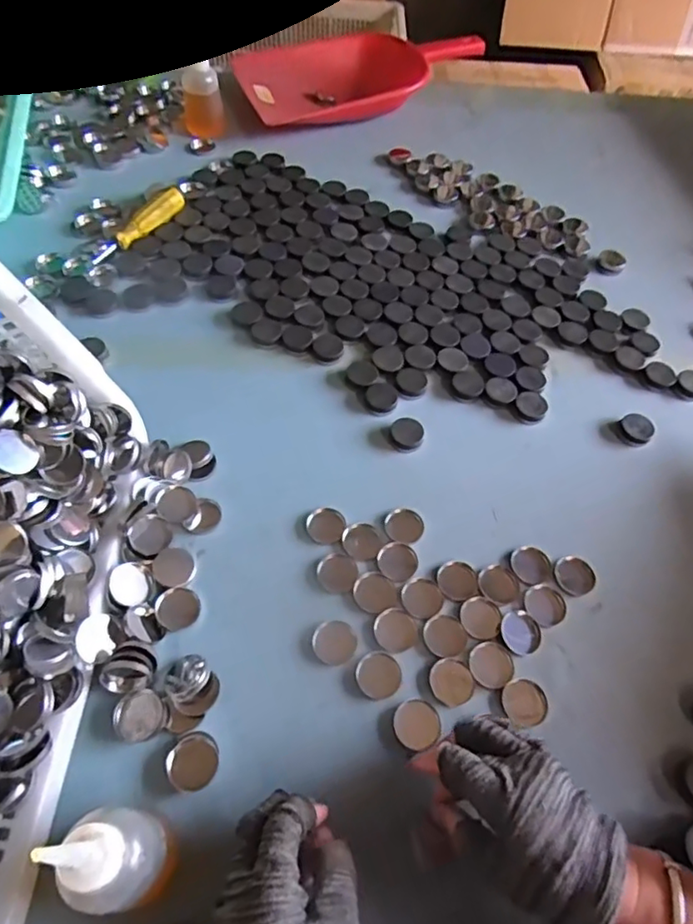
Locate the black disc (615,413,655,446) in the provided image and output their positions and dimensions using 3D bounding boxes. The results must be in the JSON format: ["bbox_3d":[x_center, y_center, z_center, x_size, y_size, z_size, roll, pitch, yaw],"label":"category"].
[{"bbox_3d":[0.294,-0.034,0.584,0.036,0.009,0.034,2,58,-3],"label":"black disc"}]

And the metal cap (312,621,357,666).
[{"bbox_3d":[-0.009,0.141,0.450,0.033,0.006,0.032,7,57,0],"label":"metal cap"}]

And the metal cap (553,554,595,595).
[{"bbox_3d":[0.199,0.098,0.499,0.036,0.011,0.033,2,58,-3],"label":"metal cap"}]

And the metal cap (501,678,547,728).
[{"bbox_3d":[0.137,0.183,0.437,0.034,0.004,0.033,2,58,-3],"label":"metal cap"}]

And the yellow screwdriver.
[{"bbox_3d":[-0.249,-0.284,0.684,0.023,0.029,0.137,38,62,18],"label":"yellow screwdriver"}]

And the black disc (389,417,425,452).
[{"bbox_3d":[0.060,-0.028,0.563,0.033,0.008,0.038,22,59,9],"label":"black disc"}]

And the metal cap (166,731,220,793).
[{"bbox_3d":[-0.106,0.208,0.397,0.035,0.012,0.035,2,58,-3],"label":"metal cap"}]

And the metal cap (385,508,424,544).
[{"bbox_3d":[0.052,0.056,0.509,0.033,0.007,0.031,2,58,-3],"label":"metal cap"}]

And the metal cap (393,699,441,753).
[{"bbox_3d":[0.052,0.191,0.418,0.033,0.009,0.033,2,58,-3],"label":"metal cap"}]

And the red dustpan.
[{"bbox_3d":[0.024,-0.612,0.894,0.369,0.069,0.187,-10,59,-11],"label":"red dustpan"}]

